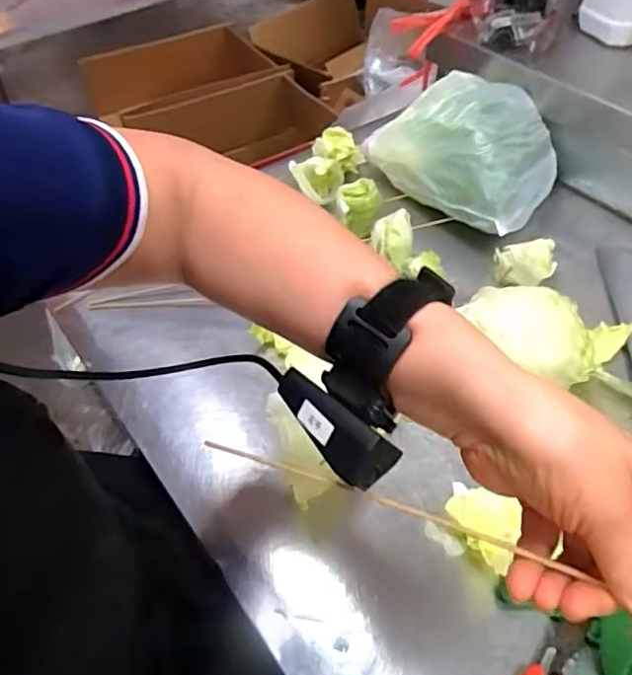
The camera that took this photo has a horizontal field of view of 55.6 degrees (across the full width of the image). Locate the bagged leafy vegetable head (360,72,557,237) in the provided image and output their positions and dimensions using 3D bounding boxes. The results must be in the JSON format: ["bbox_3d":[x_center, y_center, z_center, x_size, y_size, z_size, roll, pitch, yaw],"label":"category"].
[{"bbox_3d":[0.177,-0.232,0.704,0.146,0.097,0.239,-29,55,-20],"label":"bagged leafy vegetable head"}]

